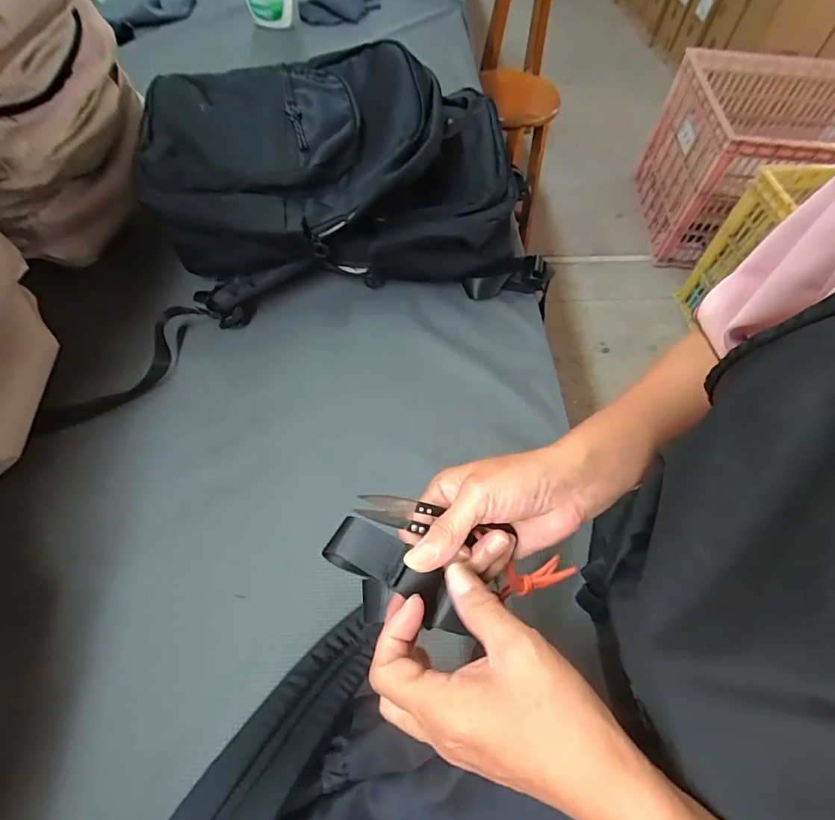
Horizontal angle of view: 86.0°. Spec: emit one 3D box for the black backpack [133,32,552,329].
[{"bbox_3d":[-0.099,-0.308,0.580,0.440,0.151,0.356,-8,60,-7],"label":"black backpack"}]

